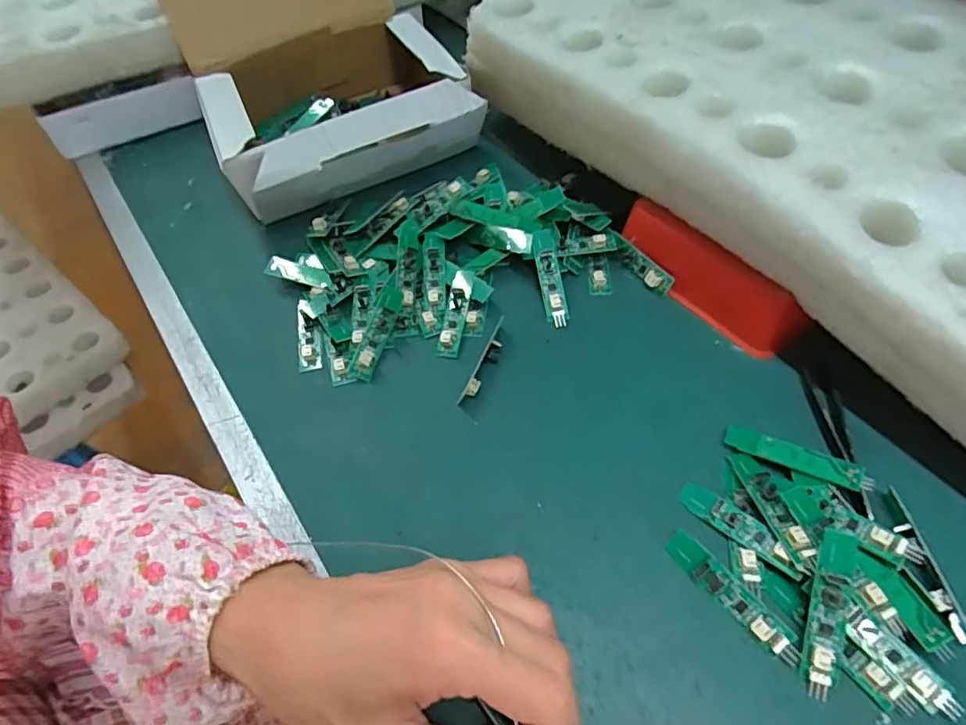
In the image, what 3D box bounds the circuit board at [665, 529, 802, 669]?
[{"bbox_3d":[0.113,0.106,0.262,0.013,0.008,0.068,-33,58,-18],"label":"circuit board"}]

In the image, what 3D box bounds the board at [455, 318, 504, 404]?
[{"bbox_3d":[0.002,-0.001,0.343,0.008,0.011,0.061,18,58,17],"label":"board"}]

